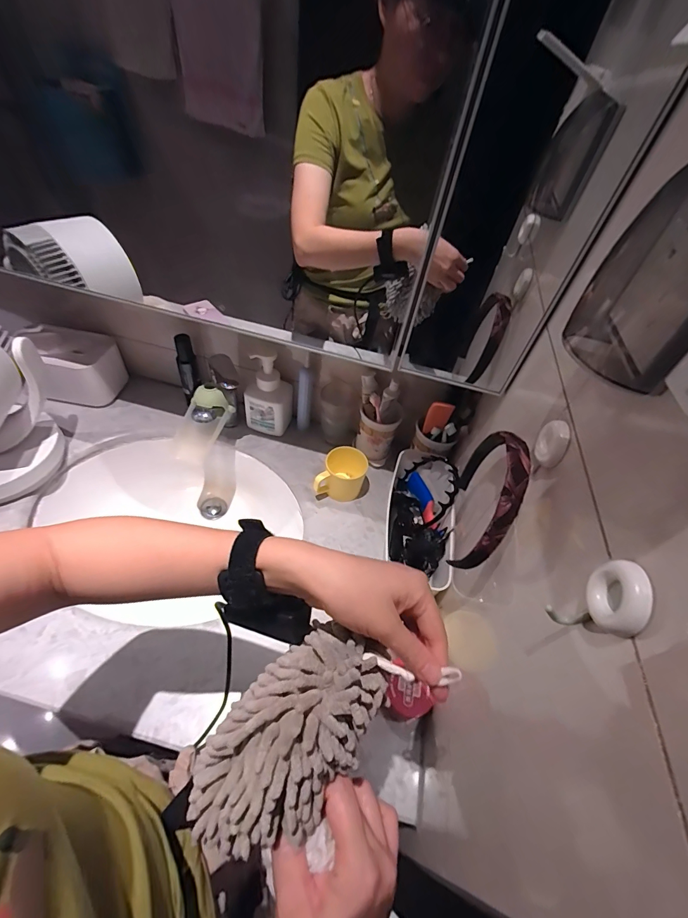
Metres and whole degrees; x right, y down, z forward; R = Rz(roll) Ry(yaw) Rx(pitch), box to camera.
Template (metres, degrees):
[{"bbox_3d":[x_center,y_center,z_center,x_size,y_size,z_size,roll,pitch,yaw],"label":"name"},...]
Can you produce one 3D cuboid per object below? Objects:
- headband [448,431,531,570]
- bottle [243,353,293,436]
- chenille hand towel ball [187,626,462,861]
[{"bbox_3d":[0.160,0.042,0.428,0.038,0.145,0.154,19,51,9],"label":"headband"},{"bbox_3d":[-0.155,-0.127,0.762,0.094,0.173,0.063,1,51,-6],"label":"bottle"},{"bbox_3d":[-0.033,0.181,0.252,0.158,0.071,0.088,-32,63,-24],"label":"chenille hand towel ball"}]

